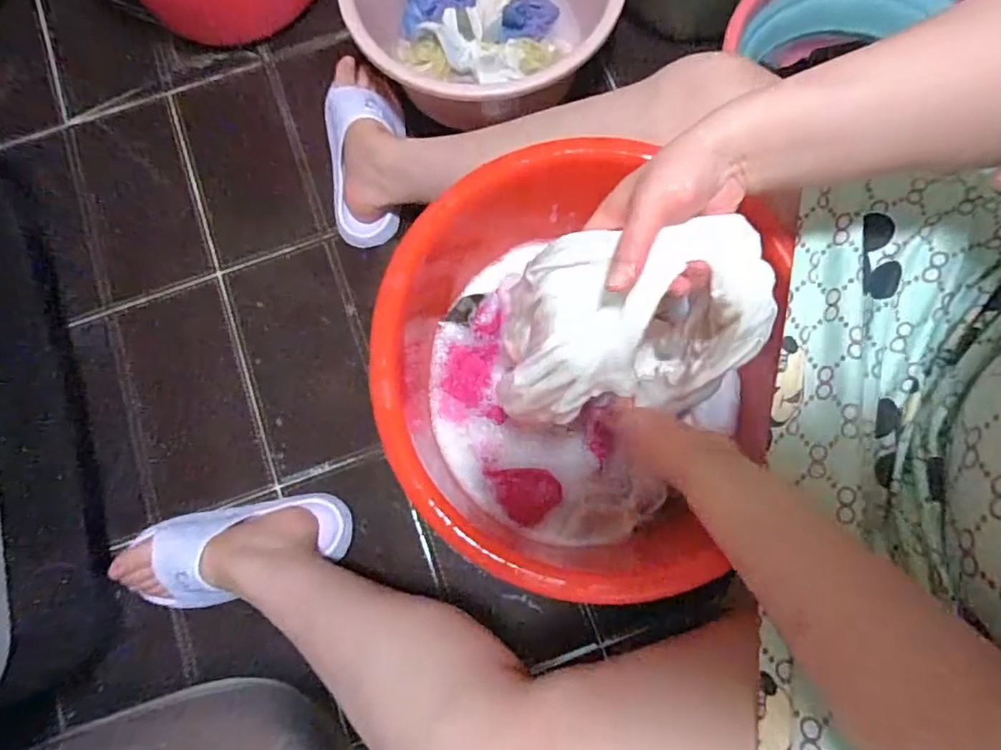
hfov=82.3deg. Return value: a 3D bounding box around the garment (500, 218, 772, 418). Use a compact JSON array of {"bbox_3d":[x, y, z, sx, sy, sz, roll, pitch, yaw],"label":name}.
[{"bbox_3d":[0.087,-0.030,0.406,0.163,0.136,0.097,-4,77,1],"label":"garment"}]

